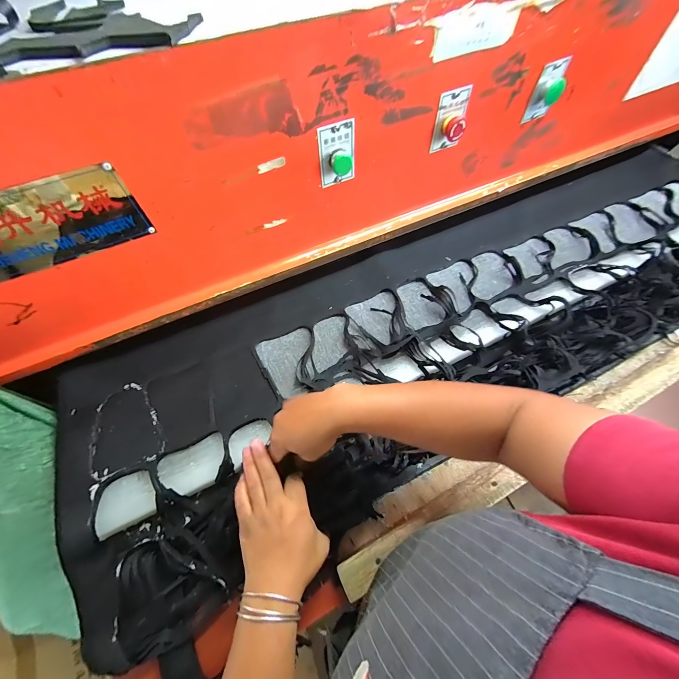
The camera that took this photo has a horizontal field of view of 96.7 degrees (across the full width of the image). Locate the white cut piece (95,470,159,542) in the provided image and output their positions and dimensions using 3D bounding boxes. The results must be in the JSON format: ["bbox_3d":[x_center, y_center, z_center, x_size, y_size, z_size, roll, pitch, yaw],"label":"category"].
[{"bbox_3d":[-0.324,0.247,0.462,0.080,0.025,0.068,-25,64,-13],"label":"white cut piece"}]

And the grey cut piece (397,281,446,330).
[{"bbox_3d":[0.166,-0.075,0.629,0.078,0.014,0.114,-10,62,-6],"label":"grey cut piece"}]

